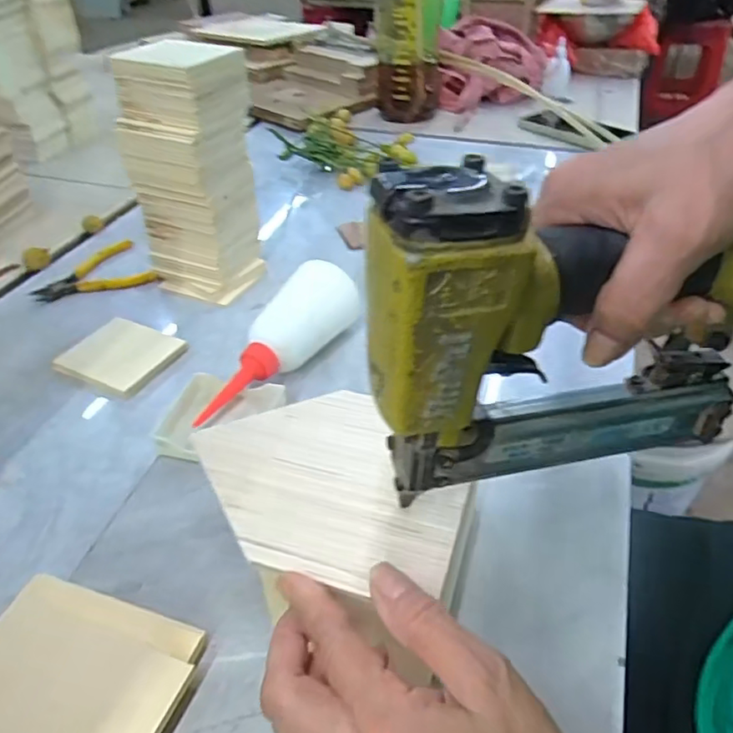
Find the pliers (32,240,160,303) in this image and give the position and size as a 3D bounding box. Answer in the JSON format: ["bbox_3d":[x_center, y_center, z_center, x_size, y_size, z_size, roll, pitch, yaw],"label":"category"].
[{"bbox_3d":[-0.285,-0.095,0.612,0.112,0.008,0.098,-23,45,-24],"label":"pliers"}]

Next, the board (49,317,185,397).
[{"bbox_3d":[-0.212,-0.012,0.512,0.082,0.012,0.080,17,43,20],"label":"board"}]

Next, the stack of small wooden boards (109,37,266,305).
[{"bbox_3d":[-0.157,-0.178,0.549,0.091,0.210,0.094,19,44,23],"label":"stack of small wooden boards"}]

